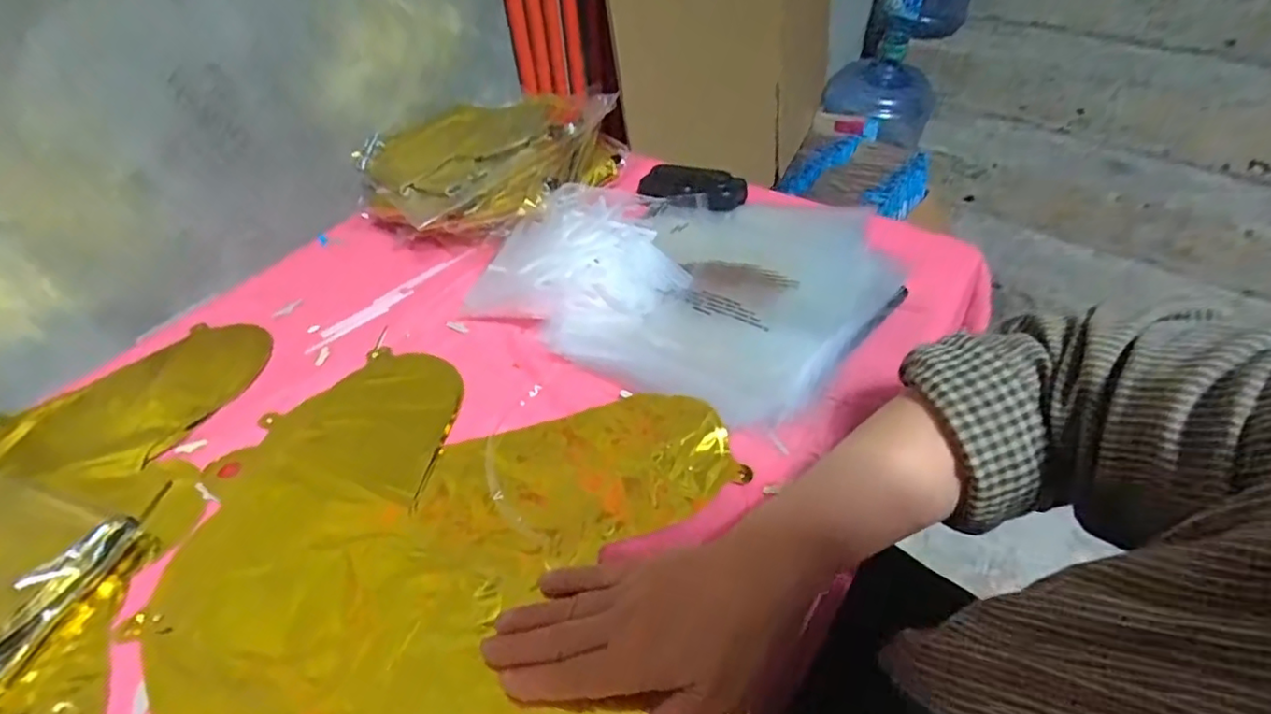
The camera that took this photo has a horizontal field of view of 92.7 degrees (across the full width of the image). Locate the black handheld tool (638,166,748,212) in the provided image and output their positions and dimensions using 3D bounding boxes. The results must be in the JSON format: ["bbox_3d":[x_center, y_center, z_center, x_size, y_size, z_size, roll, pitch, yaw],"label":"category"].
[{"bbox_3d":[0.056,-0.173,0.610,0.106,0.026,0.040,13,48,16],"label":"black handheld tool"}]

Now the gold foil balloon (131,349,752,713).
[{"bbox_3d":[-0.102,0.134,0.367,0.426,0.024,0.338,25,52,29],"label":"gold foil balloon"}]

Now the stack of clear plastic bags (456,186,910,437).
[{"bbox_3d":[0.057,-0.089,0.522,0.304,0.091,0.266,27,53,27],"label":"stack of clear plastic bags"}]

